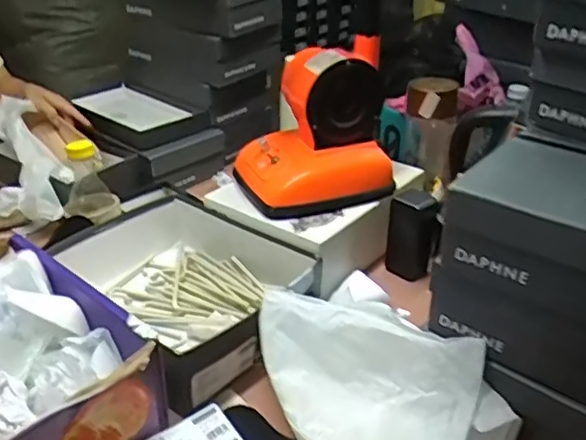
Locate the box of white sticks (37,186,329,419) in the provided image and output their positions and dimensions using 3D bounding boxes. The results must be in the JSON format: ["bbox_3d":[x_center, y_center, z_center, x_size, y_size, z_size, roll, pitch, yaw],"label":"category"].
[{"bbox_3d":[-0.160,0.085,0.870,0.267,0.094,0.366,-26,39,-36],"label":"box of white sticks"}]

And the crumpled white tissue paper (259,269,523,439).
[{"bbox_3d":[0.083,0.174,0.671,0.180,0.103,0.273,-24,38,-34],"label":"crumpled white tissue paper"}]

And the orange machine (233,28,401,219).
[{"bbox_3d":[0.032,-0.139,0.910,0.211,0.204,0.153,-12,33,-19],"label":"orange machine"}]

